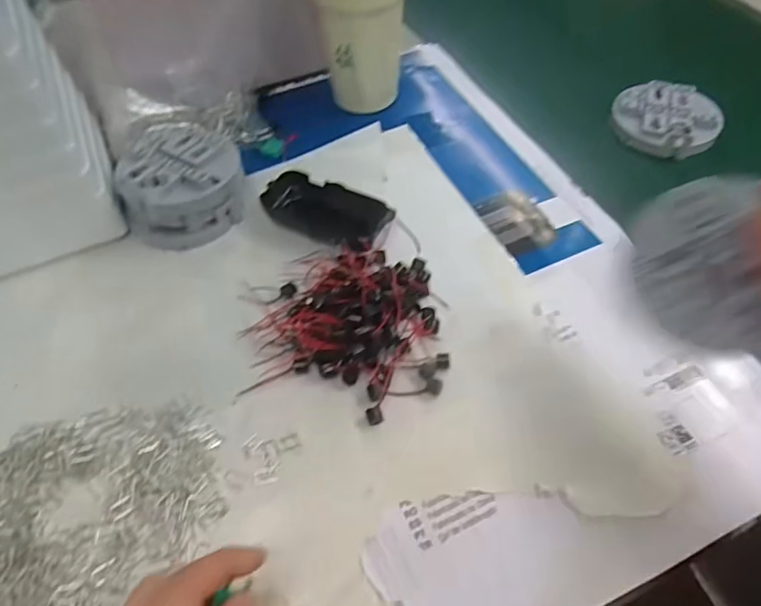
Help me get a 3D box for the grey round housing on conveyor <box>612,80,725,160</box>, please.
[{"bbox_3d":[0.292,-0.189,0.547,0.100,0.020,0.093,-1,55,1],"label":"grey round housing on conveyor"}]

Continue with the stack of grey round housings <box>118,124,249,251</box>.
[{"bbox_3d":[-0.175,-0.105,0.473,0.101,0.054,0.101,1,55,3],"label":"stack of grey round housings"}]

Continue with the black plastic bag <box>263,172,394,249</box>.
[{"bbox_3d":[-0.047,-0.080,0.472,0.111,0.025,0.059,24,60,18],"label":"black plastic bag"}]

